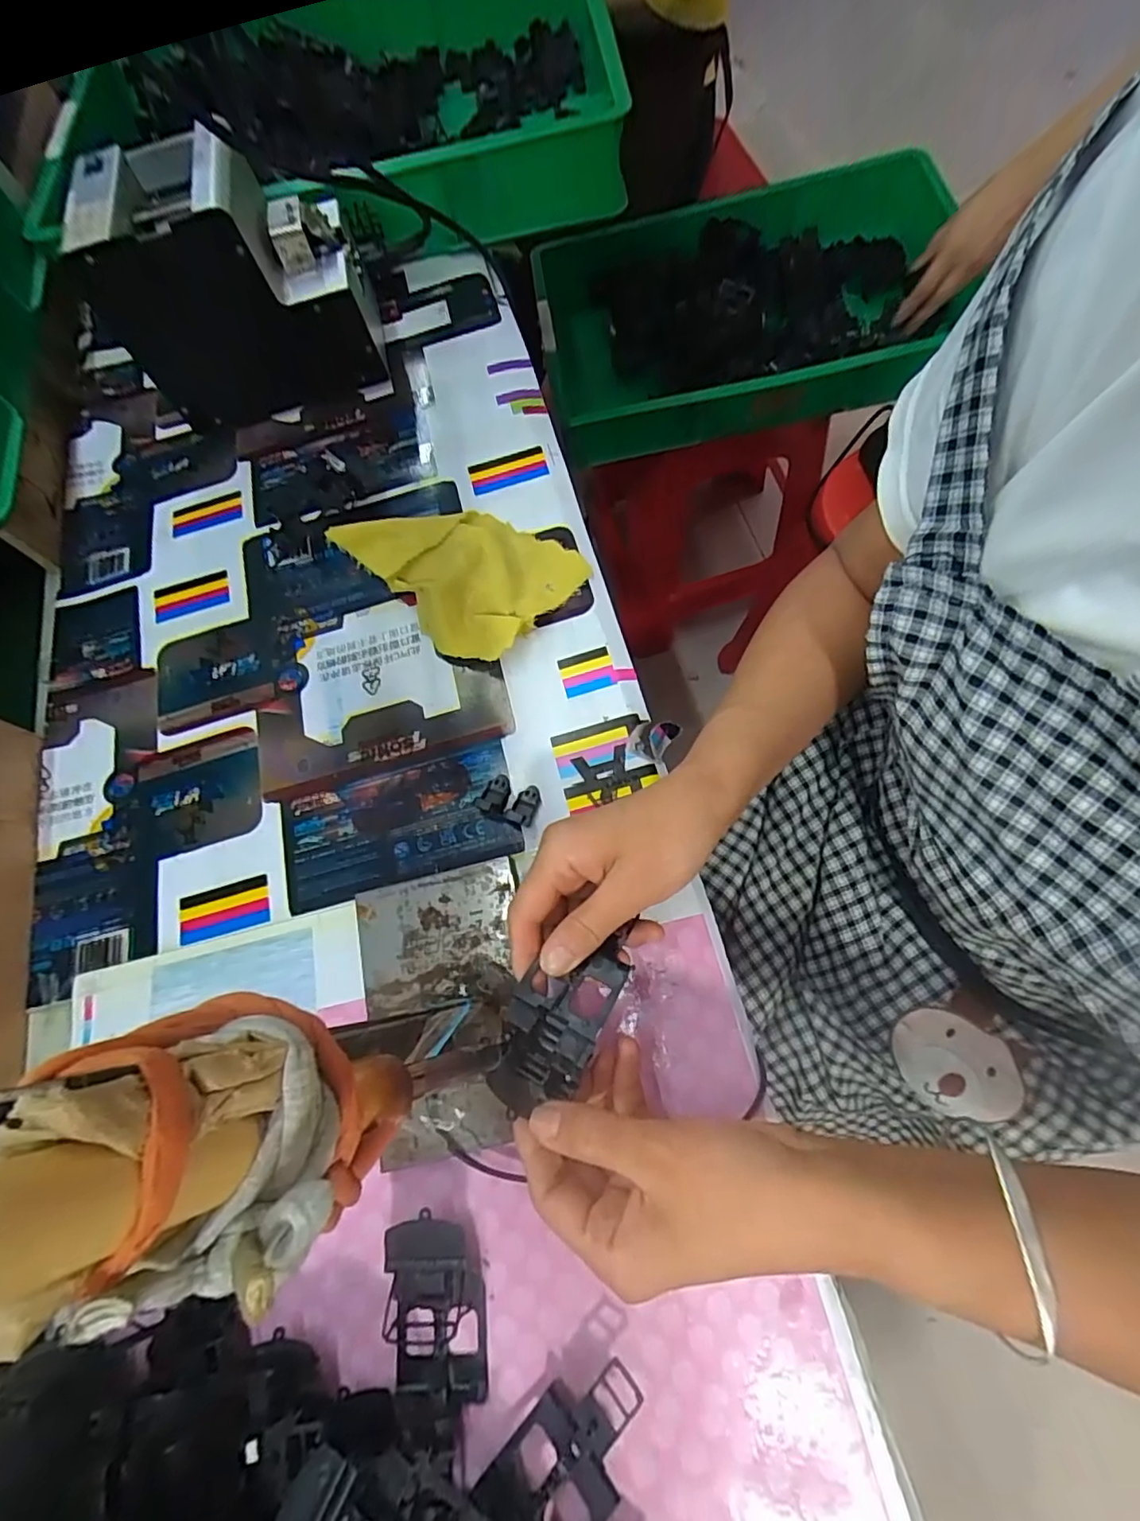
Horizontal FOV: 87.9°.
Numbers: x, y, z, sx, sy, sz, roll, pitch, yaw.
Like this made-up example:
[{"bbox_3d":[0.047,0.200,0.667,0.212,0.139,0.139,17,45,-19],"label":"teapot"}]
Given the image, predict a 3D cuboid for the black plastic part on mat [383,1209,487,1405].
[{"bbox_3d":[-0.068,0.264,0.284,0.047,0.026,0.077,-9,70,5],"label":"black plastic part on mat"}]

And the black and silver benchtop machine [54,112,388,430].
[{"bbox_3d":[-0.254,-0.362,0.471,0.176,0.159,0.111,-7,70,6],"label":"black and silver benchtop machine"}]

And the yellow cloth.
[{"bbox_3d":[-0.079,-0.151,0.442,0.119,0.020,0.162,-41,70,-7],"label":"yellow cloth"}]

